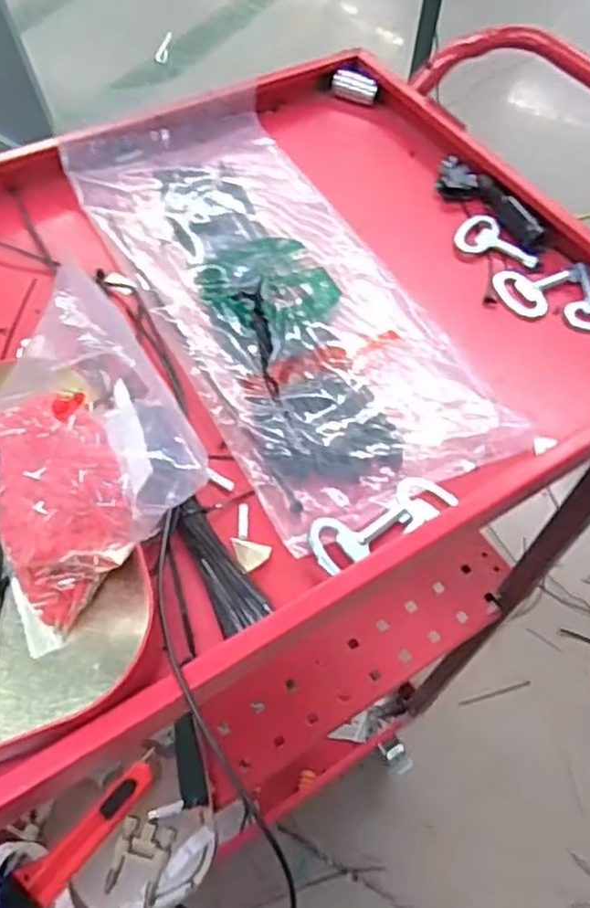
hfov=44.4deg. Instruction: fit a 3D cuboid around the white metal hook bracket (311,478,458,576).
[{"bbox_3d":[0.046,0.037,0.400,0.084,0.013,0.030,-25,62,-19],"label":"white metal hook bracket"}]

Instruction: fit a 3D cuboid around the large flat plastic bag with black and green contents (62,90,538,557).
[{"bbox_3d":[-0.017,-0.122,0.502,0.162,0.021,0.379,-23,62,-18],"label":"large flat plastic bag with black and green contents"}]

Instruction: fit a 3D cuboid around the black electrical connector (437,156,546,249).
[{"bbox_3d":[0.147,-0.197,0.560,0.034,0.021,0.115,-26,63,-19],"label":"black electrical connector"}]

